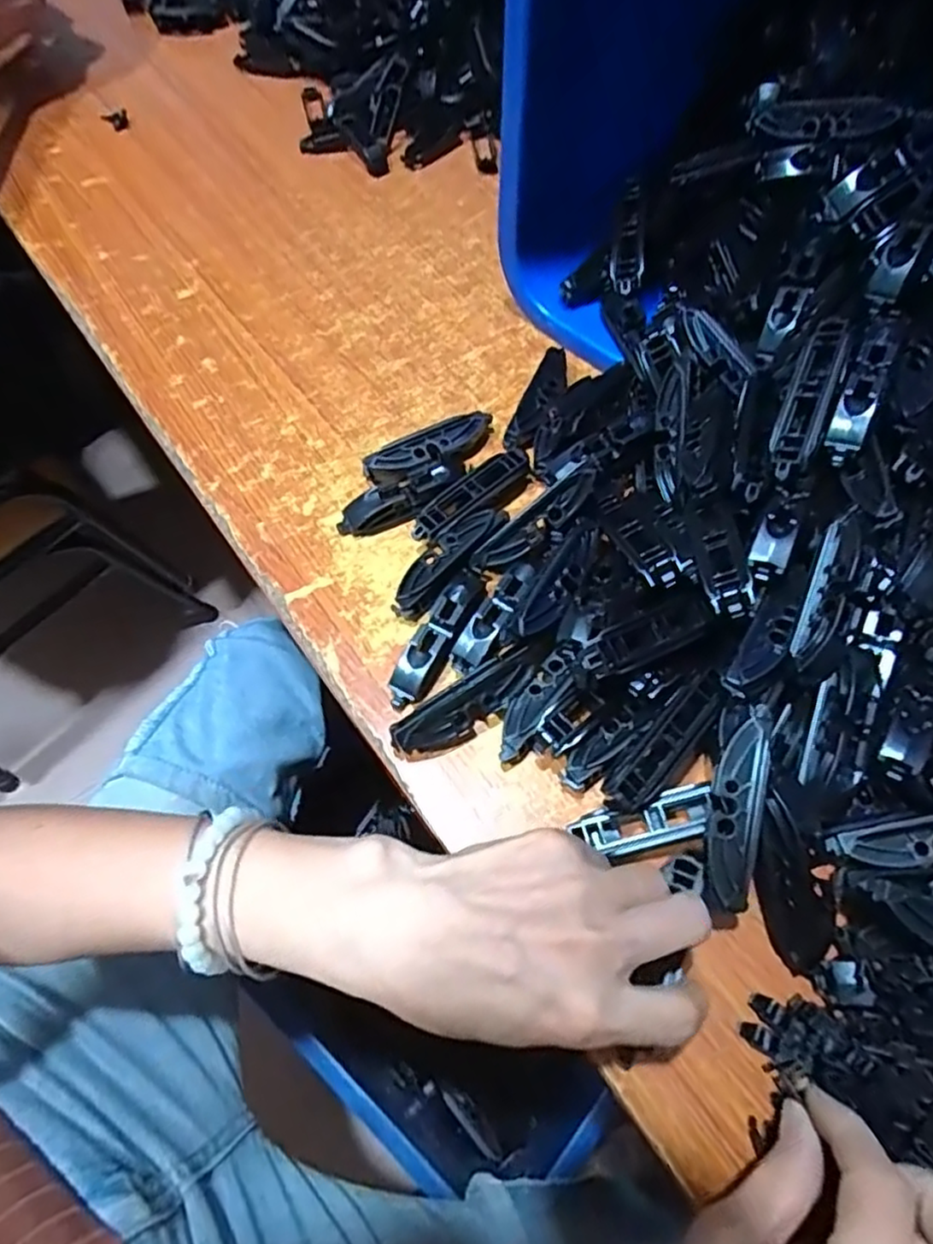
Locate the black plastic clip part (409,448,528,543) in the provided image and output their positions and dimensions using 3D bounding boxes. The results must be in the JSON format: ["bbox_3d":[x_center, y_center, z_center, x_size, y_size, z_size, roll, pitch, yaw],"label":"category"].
[{"bbox_3d":[0.003,-0.068,0.376,0.079,0.018,0.020,-39,69,-15],"label":"black plastic clip part"}]

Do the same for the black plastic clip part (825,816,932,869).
[{"bbox_3d":[0.193,0.090,0.281,0.074,0.006,0.020,-18,64,7],"label":"black plastic clip part"}]

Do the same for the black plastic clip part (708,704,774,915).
[{"bbox_3d":[0.109,0.074,0.271,0.019,0.013,0.078,11,80,8],"label":"black plastic clip part"}]

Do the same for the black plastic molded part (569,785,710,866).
[{"bbox_3d":[0.079,0.089,0.294,0.059,0.015,0.022,-20,64,9],"label":"black plastic molded part"}]

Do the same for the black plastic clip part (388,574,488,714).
[{"bbox_3d":[-0.014,0.010,0.338,0.019,0.020,0.075,28,68,15],"label":"black plastic clip part"}]

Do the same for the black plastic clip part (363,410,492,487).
[{"bbox_3d":[-0.019,-0.099,0.392,0.079,0.020,0.021,-25,66,-10],"label":"black plastic clip part"}]

